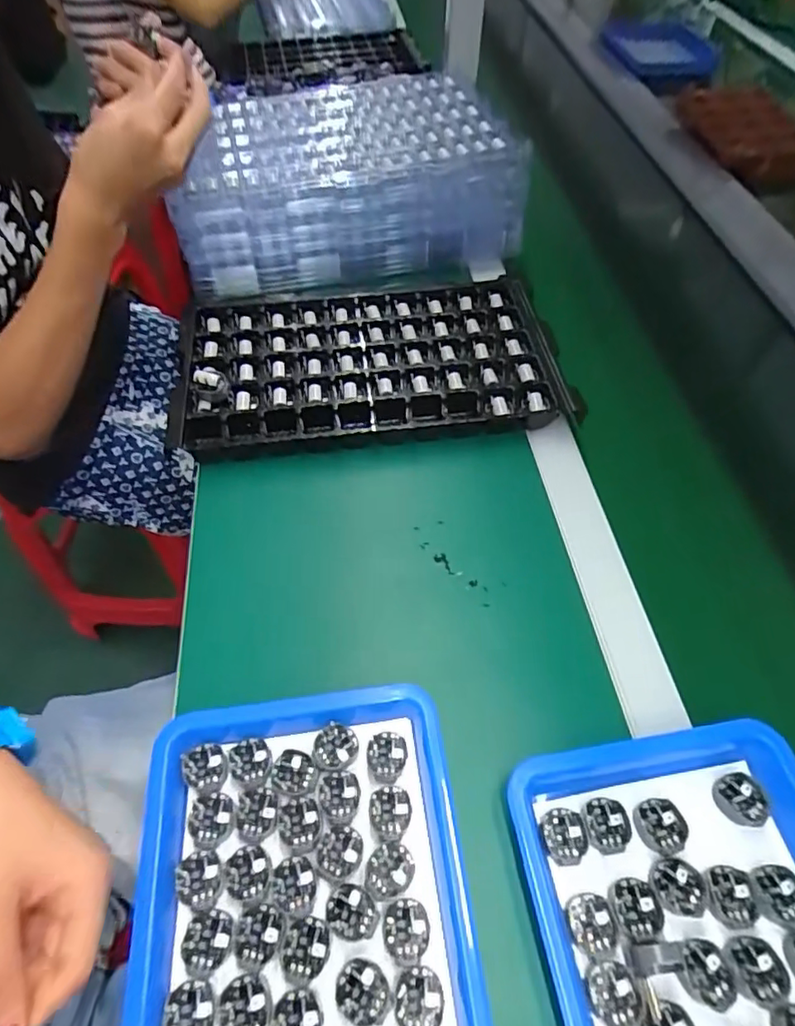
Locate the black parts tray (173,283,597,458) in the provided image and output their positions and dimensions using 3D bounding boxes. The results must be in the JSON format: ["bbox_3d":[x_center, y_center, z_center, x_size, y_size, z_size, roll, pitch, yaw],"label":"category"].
[{"bbox_3d":[-0.028,-0.147,0.555,0.355,0.040,0.199,-3,53,-5],"label":"black parts tray"}]

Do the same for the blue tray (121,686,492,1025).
[{"bbox_3d":[-0.052,0.215,0.311,0.180,0.033,0.214,-4,53,-7],"label":"blue tray"}]

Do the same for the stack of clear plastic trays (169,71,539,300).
[{"bbox_3d":[-0.057,-0.378,0.651,0.361,0.107,0.213,-8,54,-9],"label":"stack of clear plastic trays"}]

